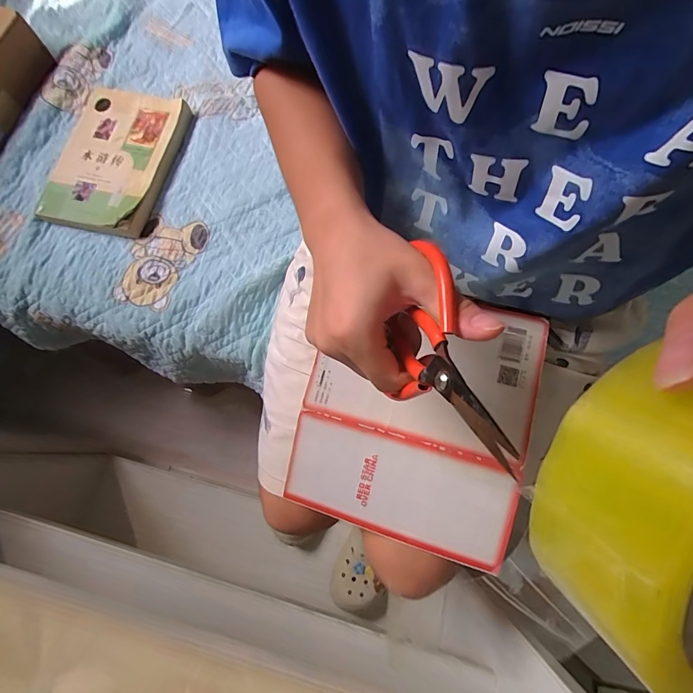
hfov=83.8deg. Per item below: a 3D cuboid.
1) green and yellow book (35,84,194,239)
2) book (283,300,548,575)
[{"bbox_3d":[-0.365,-0.302,0.603,0.183,0.021,0.263,14,76,7],"label":"green and yellow book"},{"bbox_3d":[0.057,0.067,0.360,0.202,0.011,0.221,12,89,15],"label":"book"}]

